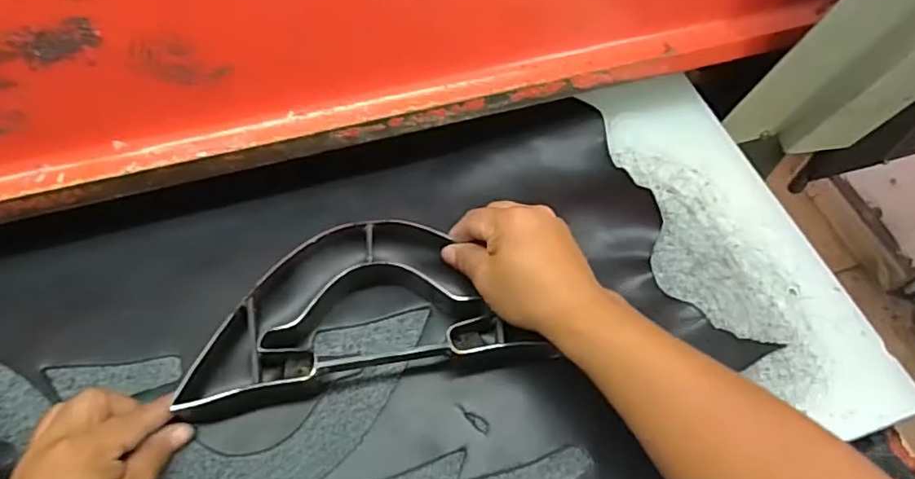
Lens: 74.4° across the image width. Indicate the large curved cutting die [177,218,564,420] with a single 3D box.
[{"bbox_3d":[-0.067,0.047,0.436,0.249,0.041,0.119,-10,62,-11],"label":"large curved cutting die"}]

